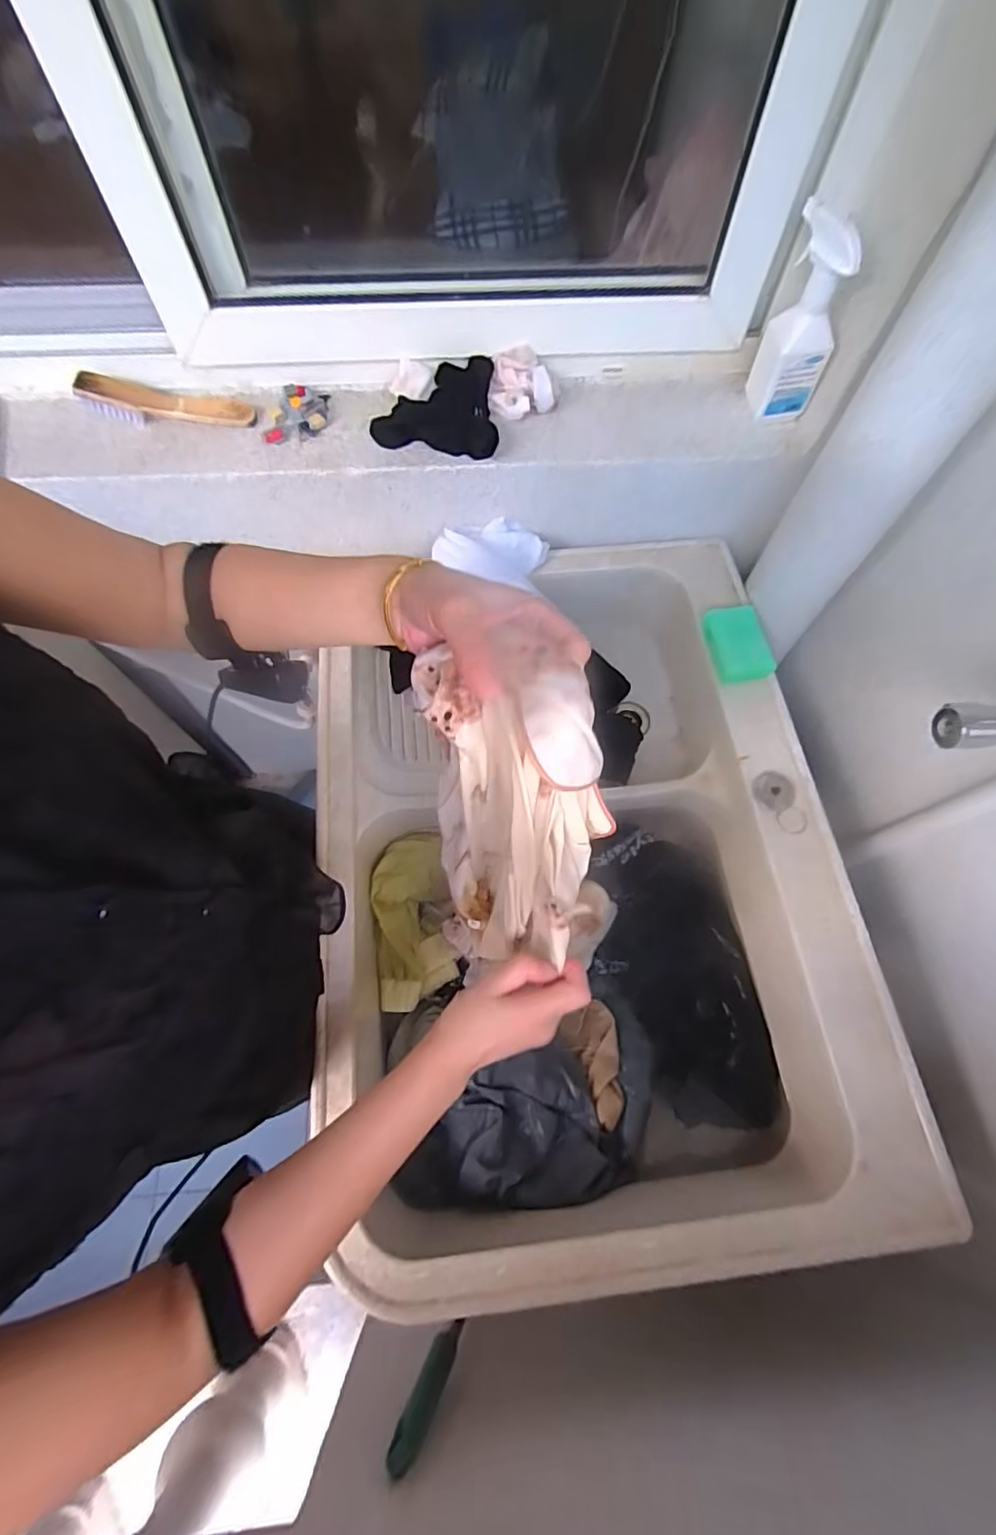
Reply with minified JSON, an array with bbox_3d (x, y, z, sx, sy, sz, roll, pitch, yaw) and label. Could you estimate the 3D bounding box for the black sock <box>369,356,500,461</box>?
[{"bbox_3d":[-0.074,-0.454,0.704,0.150,0.051,0.105,7,67,3],"label":"black sock"}]

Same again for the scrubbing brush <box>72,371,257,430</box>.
[{"bbox_3d":[-0.413,-0.449,0.696,0.208,0.049,0.044,4,66,1],"label":"scrubbing brush"}]

